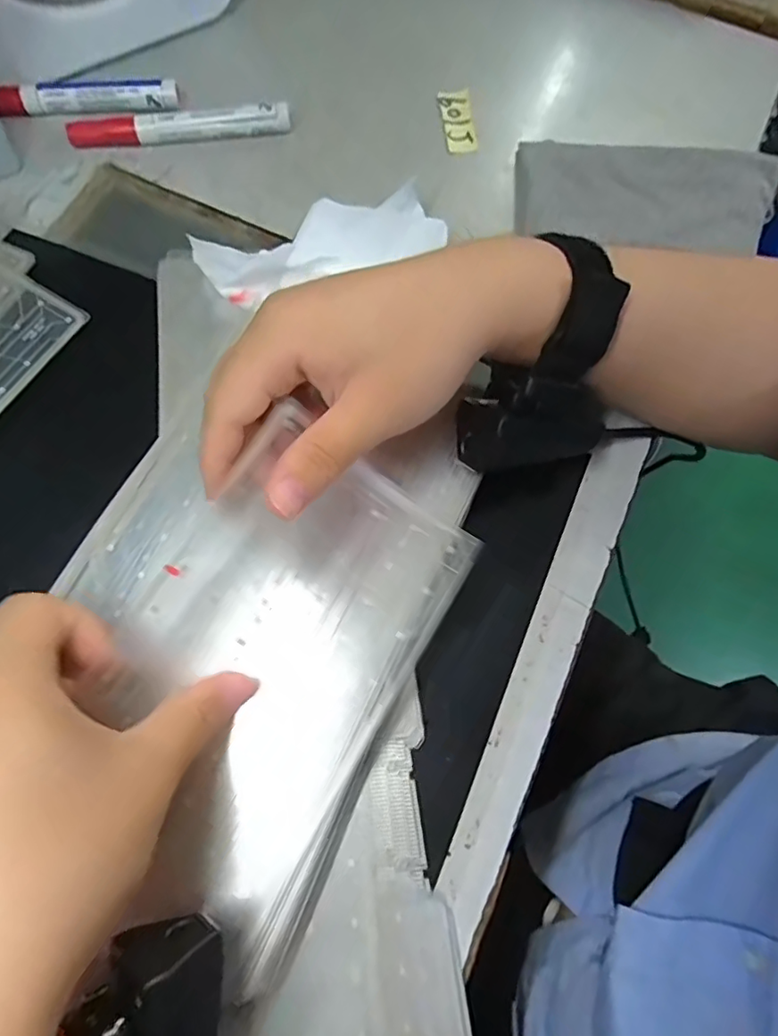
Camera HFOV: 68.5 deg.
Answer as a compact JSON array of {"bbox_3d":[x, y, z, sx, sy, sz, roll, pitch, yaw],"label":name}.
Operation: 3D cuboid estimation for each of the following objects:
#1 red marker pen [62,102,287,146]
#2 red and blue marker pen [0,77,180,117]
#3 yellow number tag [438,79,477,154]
[{"bbox_3d":[-0.132,-0.249,0.365,0.137,0.018,0.012,-8,71,-5],"label":"red marker pen"},{"bbox_3d":[-0.196,-0.273,0.370,0.116,0.015,0.015,-5,71,-4],"label":"red and blue marker pen"},{"bbox_3d":[0.046,-0.272,0.388,0.019,0.004,0.054,-11,80,13],"label":"yellow number tag"}]

